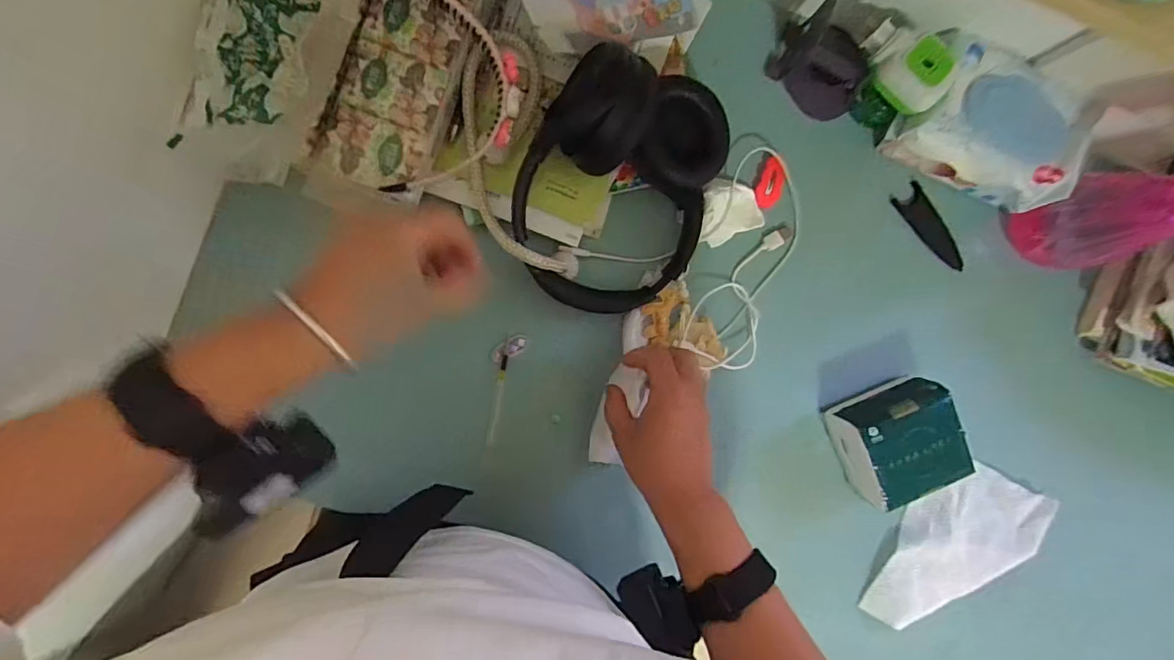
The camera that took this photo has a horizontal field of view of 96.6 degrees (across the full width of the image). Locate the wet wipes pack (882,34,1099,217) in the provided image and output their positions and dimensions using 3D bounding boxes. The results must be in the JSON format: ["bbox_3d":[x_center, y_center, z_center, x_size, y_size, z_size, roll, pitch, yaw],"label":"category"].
[{"bbox_3d":[0.369,-0.185,0.488,0.160,0.067,0.104,25,89,-7],"label":"wet wipes pack"}]

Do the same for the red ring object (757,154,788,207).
[{"bbox_3d":[0.176,-0.139,0.495,0.025,0.004,0.046,18,103,2],"label":"red ring object"}]

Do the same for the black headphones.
[{"bbox_3d":[0.026,-0.114,0.430,0.157,0.095,0.190,14,90,-7],"label":"black headphones"}]

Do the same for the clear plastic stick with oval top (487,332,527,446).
[{"bbox_3d":[-0.082,0.050,0.473,0.026,0.013,0.100,18,90,-7],"label":"clear plastic stick with oval top"}]

